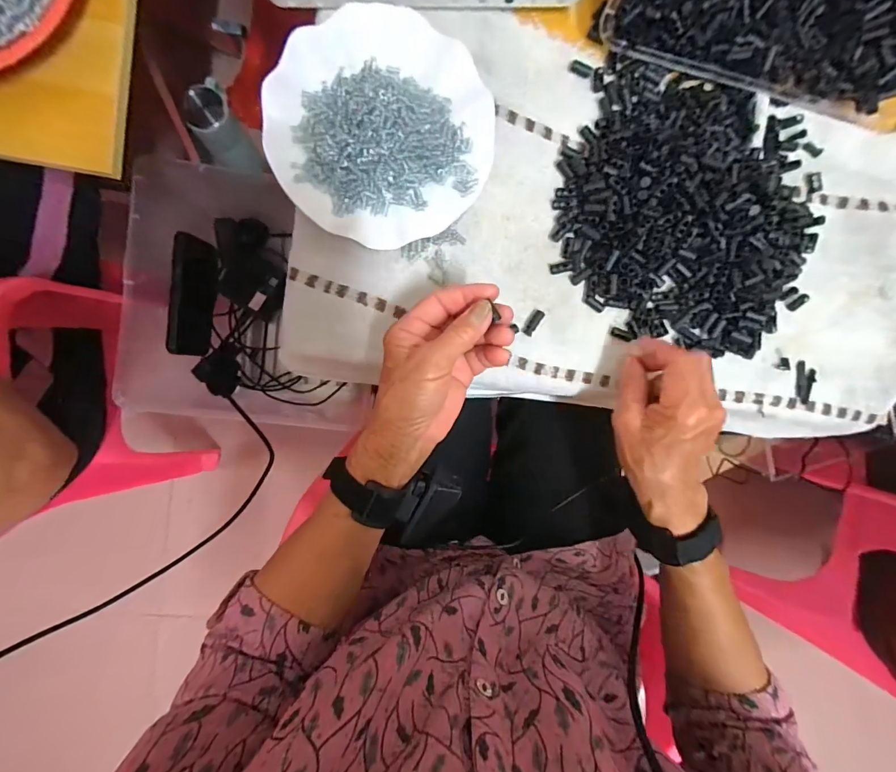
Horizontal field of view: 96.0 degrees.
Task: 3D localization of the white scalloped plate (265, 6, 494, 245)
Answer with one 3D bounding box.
[{"bbox_3d":[-0.055,-0.215,0.342,0.179,0.025,0.185,0,93,-4],"label":"white scalloped plate"}]

